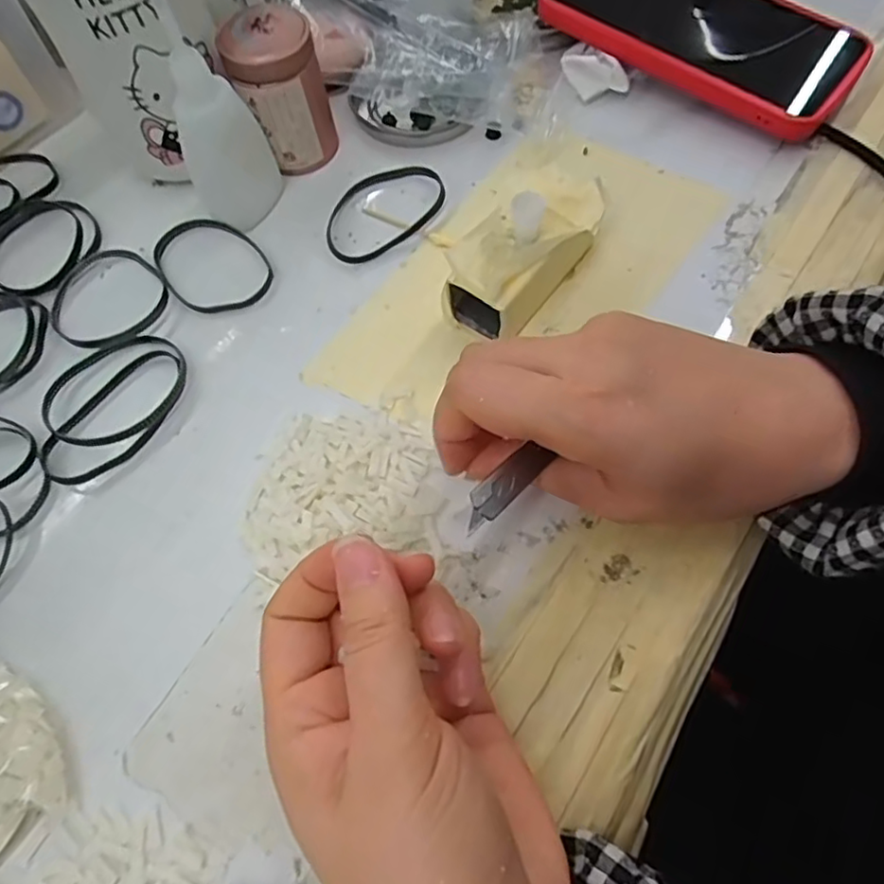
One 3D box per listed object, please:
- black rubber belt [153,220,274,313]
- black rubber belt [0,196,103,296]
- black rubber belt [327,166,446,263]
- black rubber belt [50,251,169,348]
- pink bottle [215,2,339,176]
[{"bbox_3d":[-0.116,-0.090,0.316,0.049,0.005,0.064,-43,70,-15],"label":"black rubber belt"},{"bbox_3d":[-0.216,-0.106,0.329,0.066,0.007,0.063,-1,65,3],"label":"black rubber belt"},{"bbox_3d":[-0.031,-0.121,0.326,0.071,0.005,0.046,-34,67,-12],"label":"black rubber belt"},{"bbox_3d":[-0.166,-0.071,0.312,0.062,0.004,0.056,40,73,19],"label":"black rubber belt"},{"bbox_3d":[-0.082,-0.178,0.322,0.044,0.066,0.039,-22,66,-7],"label":"pink bottle"}]

